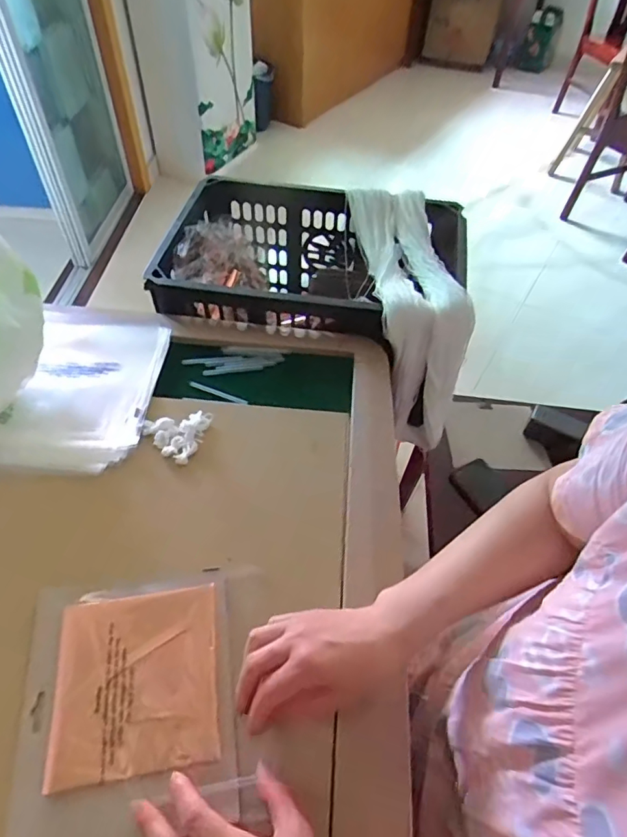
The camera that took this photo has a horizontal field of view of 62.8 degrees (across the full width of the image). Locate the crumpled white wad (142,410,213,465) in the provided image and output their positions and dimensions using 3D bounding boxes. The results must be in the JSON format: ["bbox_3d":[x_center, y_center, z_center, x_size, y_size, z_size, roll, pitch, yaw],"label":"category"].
[{"bbox_3d":[-0.155,0.009,0.581,0.067,0.016,0.066,23,53,16],"label":"crumpled white wad"}]

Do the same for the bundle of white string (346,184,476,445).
[{"bbox_3d":[0.135,-0.178,0.779,0.115,0.205,0.398,-4,68,-6],"label":"bundle of white string"}]

